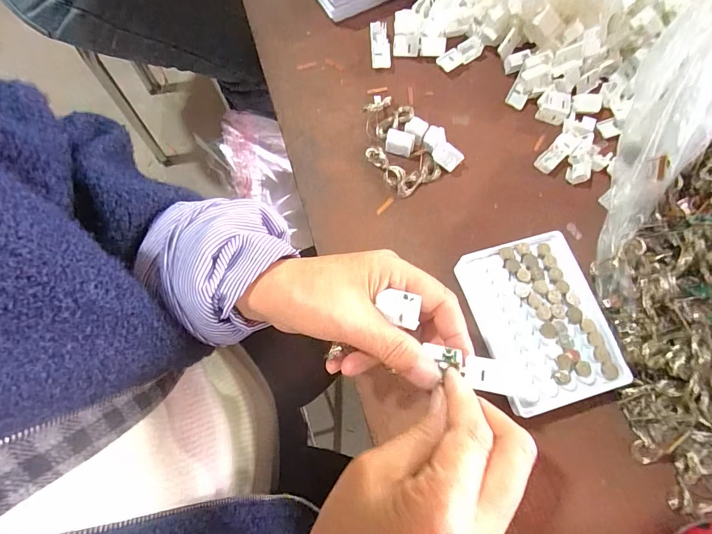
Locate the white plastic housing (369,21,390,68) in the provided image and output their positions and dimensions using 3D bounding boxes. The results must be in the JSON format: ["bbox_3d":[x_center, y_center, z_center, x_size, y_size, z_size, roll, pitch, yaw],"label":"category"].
[{"bbox_3d":[0.026,-0.242,0.411,0.020,0.011,0.055,-3,71,-3],"label":"white plastic housing"}]

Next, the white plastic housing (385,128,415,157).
[{"bbox_3d":[0.043,-0.122,0.369,0.027,0.016,0.020,19,71,4],"label":"white plastic housing"}]

